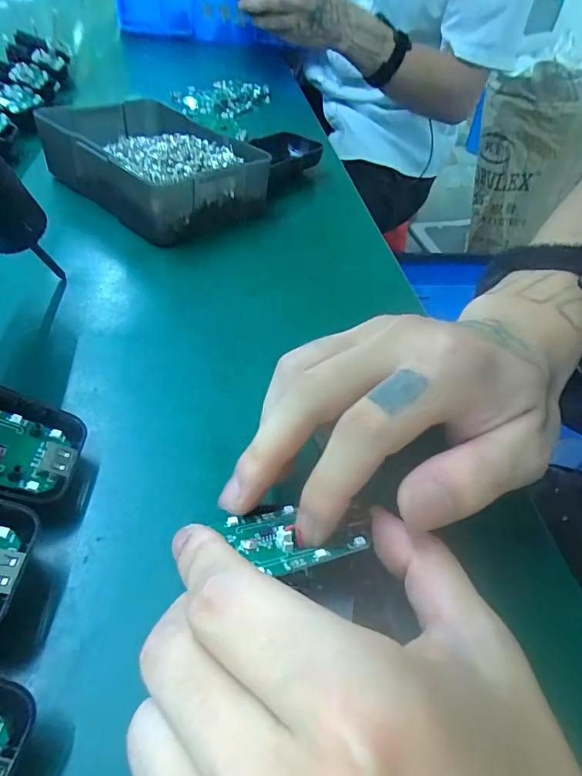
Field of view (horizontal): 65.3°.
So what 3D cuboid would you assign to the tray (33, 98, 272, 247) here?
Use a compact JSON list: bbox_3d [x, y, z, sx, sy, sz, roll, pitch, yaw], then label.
[{"bbox_3d":[-0.112,-0.184,0.374,0.165,0.044,0.119,33,51,23],"label":"tray"}]

